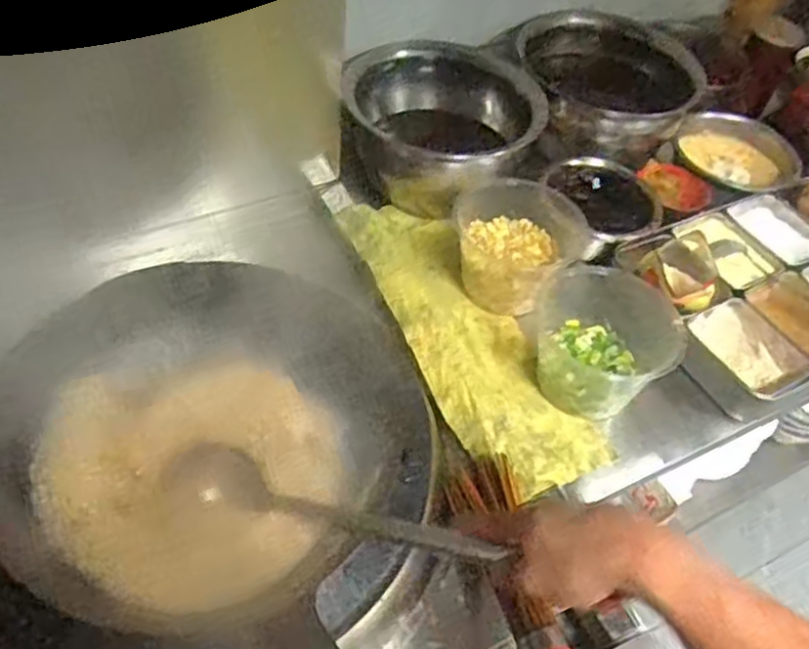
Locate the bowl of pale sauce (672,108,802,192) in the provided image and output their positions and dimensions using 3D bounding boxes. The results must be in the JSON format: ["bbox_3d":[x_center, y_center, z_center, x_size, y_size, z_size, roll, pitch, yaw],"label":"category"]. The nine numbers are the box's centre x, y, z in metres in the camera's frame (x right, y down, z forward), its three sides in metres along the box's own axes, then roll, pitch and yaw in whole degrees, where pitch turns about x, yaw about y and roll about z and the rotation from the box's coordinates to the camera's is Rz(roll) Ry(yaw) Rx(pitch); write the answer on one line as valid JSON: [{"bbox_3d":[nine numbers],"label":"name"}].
[{"bbox_3d":[0.528,-0.270,1.229,0.198,0.056,0.168,28,52,17],"label":"bowl of pale sauce"}]

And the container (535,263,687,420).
[{"bbox_3d":[0.229,0.017,0.912,0.156,0.090,0.180,-32,60,-29],"label":"container"}]

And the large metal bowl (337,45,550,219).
[{"bbox_3d":[0.058,-0.277,1.128,0.270,0.150,0.270,3,49,-4],"label":"large metal bowl"}]

